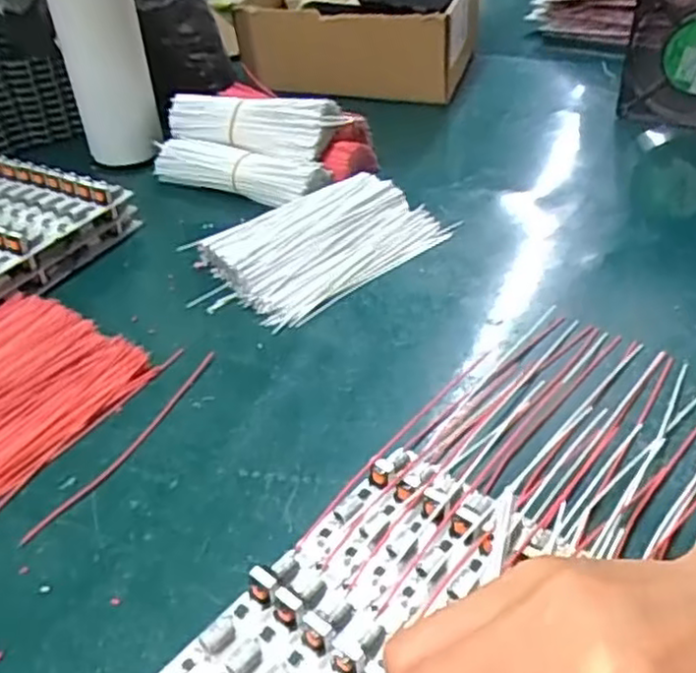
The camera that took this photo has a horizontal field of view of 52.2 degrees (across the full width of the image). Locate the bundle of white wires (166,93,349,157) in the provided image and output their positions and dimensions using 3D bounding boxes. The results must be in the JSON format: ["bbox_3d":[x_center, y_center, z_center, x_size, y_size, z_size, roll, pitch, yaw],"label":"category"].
[{"bbox_3d":[-0.081,-0.172,0.570,0.155,0.045,0.034,17,41,22],"label":"bundle of white wires"}]

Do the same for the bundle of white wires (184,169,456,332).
[{"bbox_3d":[-0.016,-0.063,0.481,0.169,0.029,0.099,-23,42,-22],"label":"bundle of white wires"}]

